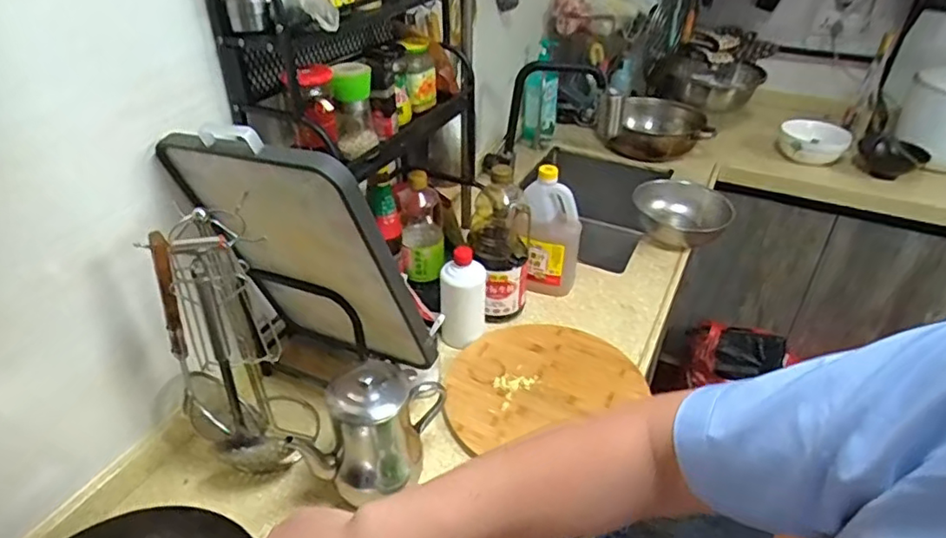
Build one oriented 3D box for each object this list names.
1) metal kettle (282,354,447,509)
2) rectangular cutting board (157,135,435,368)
[{"bbox_3d":[-0.127,0.198,0.770,0.112,0.158,0.158,16,38,20],"label":"metal kettle"},{"bbox_3d":[-0.211,-0.006,0.780,0.284,0.379,0.021,9,52,28],"label":"rectangular cutting board"}]

